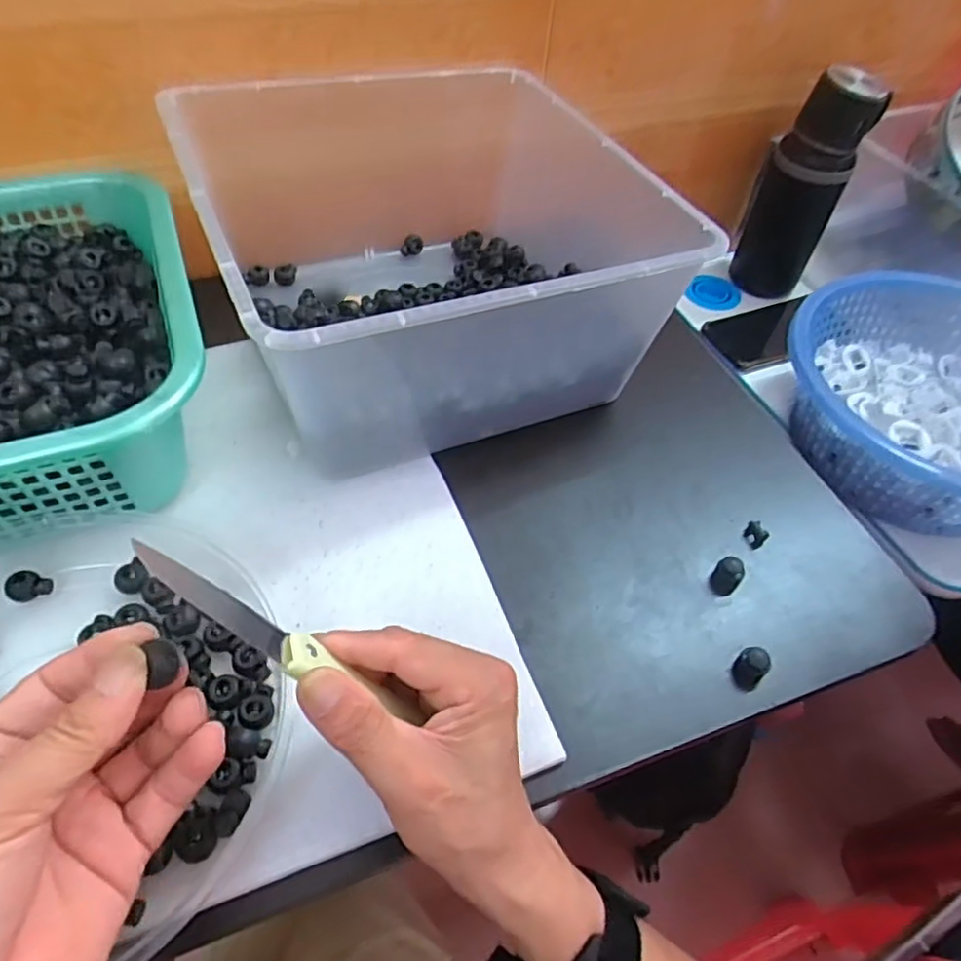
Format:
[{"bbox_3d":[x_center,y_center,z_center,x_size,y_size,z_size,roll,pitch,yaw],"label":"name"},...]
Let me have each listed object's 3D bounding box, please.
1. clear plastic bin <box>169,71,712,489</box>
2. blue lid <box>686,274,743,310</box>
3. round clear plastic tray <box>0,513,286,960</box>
[{"bbox_3d":[-0.040,-0.168,0.487,0.285,0.140,0.301,-18,55,-18],"label":"clear plastic bin"},{"bbox_3d":[0.275,-0.220,0.781,0.061,0.007,0.039,33,91,25],"label":"blue lid"},{"bbox_3d":[-0.221,0.112,0.323,0.234,0.031,0.221,2,52,-3],"label":"round clear plastic tray"}]

